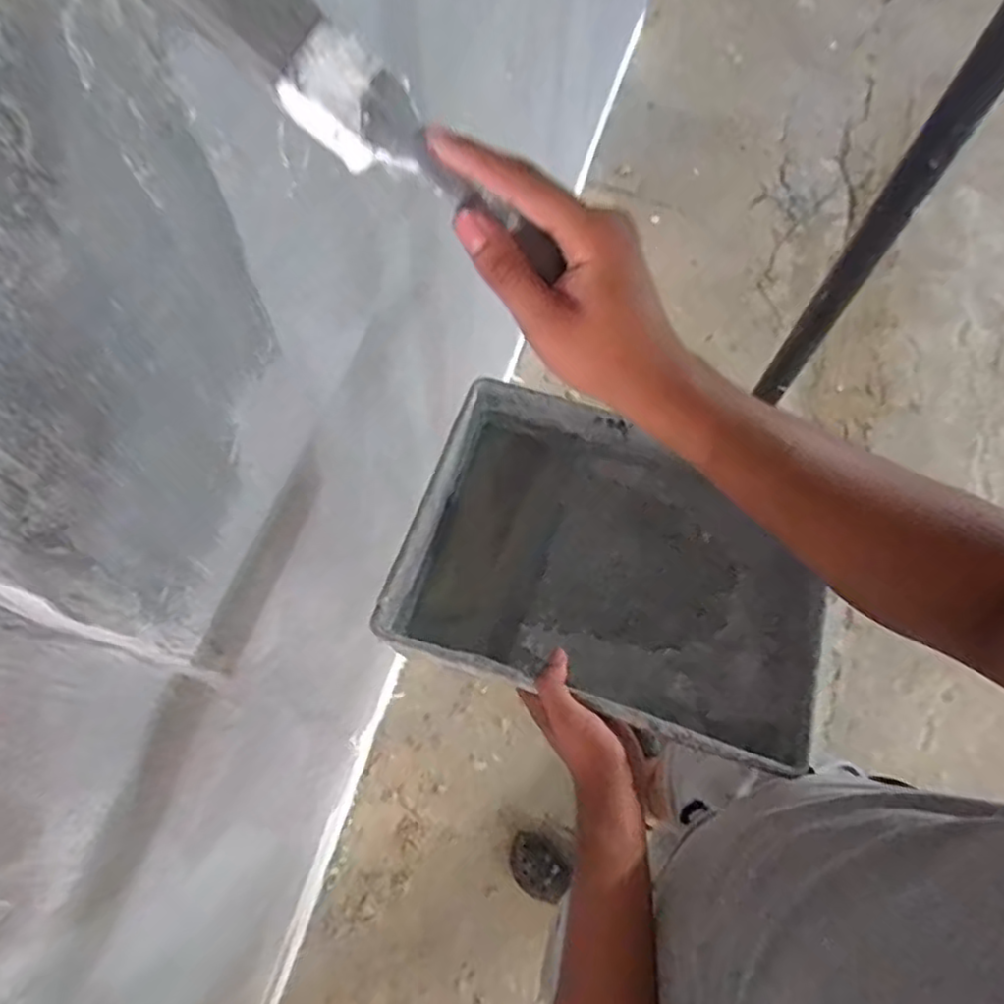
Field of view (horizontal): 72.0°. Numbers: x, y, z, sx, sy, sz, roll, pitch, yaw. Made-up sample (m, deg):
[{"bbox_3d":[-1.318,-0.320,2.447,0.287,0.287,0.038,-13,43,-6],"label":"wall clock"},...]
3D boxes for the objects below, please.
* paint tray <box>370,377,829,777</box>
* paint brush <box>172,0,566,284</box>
[{"bbox_3d":[0.094,0.063,0.629,0.345,0.106,0.258,18,65,5],"label":"paint tray"},{"bbox_3d":[-0.054,-0.166,0.297,0.202,0.016,0.047,32,62,-26],"label":"paint brush"}]

